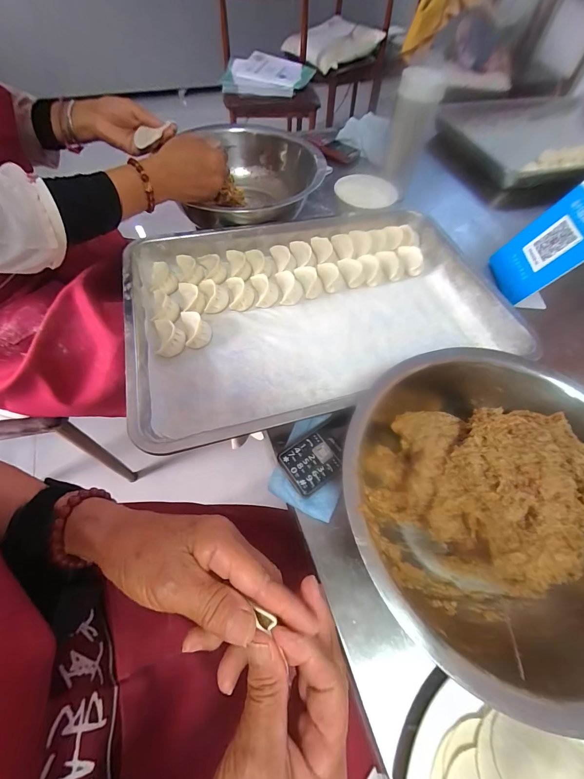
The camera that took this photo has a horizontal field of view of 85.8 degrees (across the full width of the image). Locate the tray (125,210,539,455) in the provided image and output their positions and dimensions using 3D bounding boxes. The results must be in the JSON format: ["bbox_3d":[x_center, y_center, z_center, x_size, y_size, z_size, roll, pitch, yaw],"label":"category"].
[{"bbox_3d":[0.031,-0.117,0.441,0.473,0.050,0.346,-12,60,-10],"label":"tray"}]

